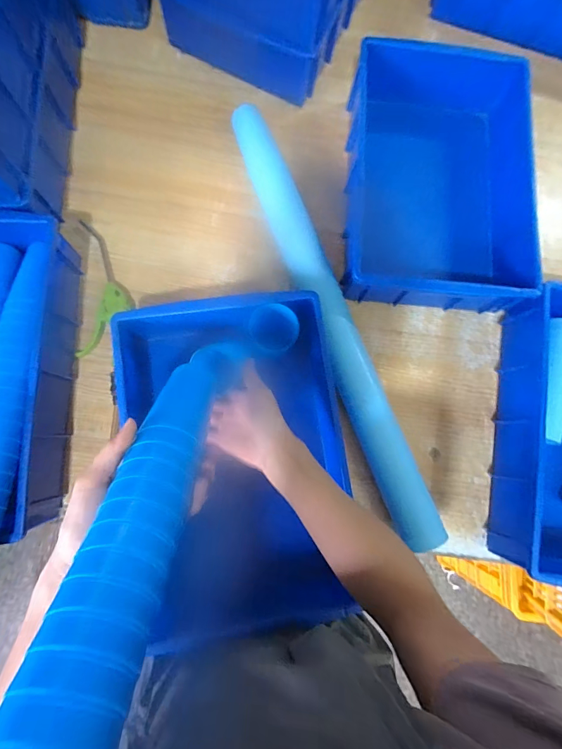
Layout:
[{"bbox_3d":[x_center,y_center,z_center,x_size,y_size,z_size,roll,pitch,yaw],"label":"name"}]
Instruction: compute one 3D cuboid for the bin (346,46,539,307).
[{"bbox_3d":[0.246,-0.315,0.606,0.264,0.107,0.406,3,81,-3],"label":"bin"}]

